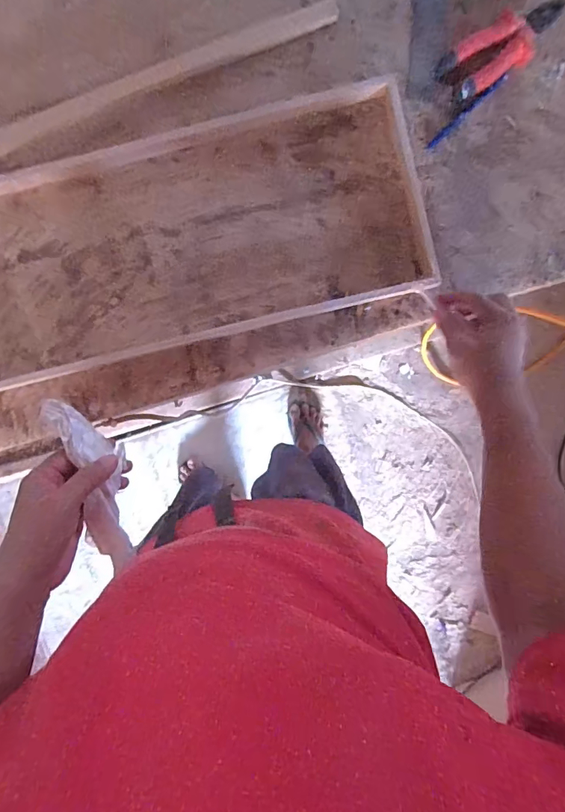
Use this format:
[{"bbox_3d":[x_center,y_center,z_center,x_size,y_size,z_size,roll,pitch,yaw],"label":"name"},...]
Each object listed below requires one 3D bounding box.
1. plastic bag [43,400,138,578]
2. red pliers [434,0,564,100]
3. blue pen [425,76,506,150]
[{"bbox_3d":[-0.190,0.079,0.456,0.049,0.054,0.180,-15,91,-2],"label":"plastic bag"},{"bbox_3d":[0.269,-0.431,0.527,0.167,0.021,0.058,-32,97,-1],"label":"red pliers"},{"bbox_3d":[0.229,-0.365,0.551,0.124,0.013,0.008,-41,97,1],"label":"blue pen"}]

